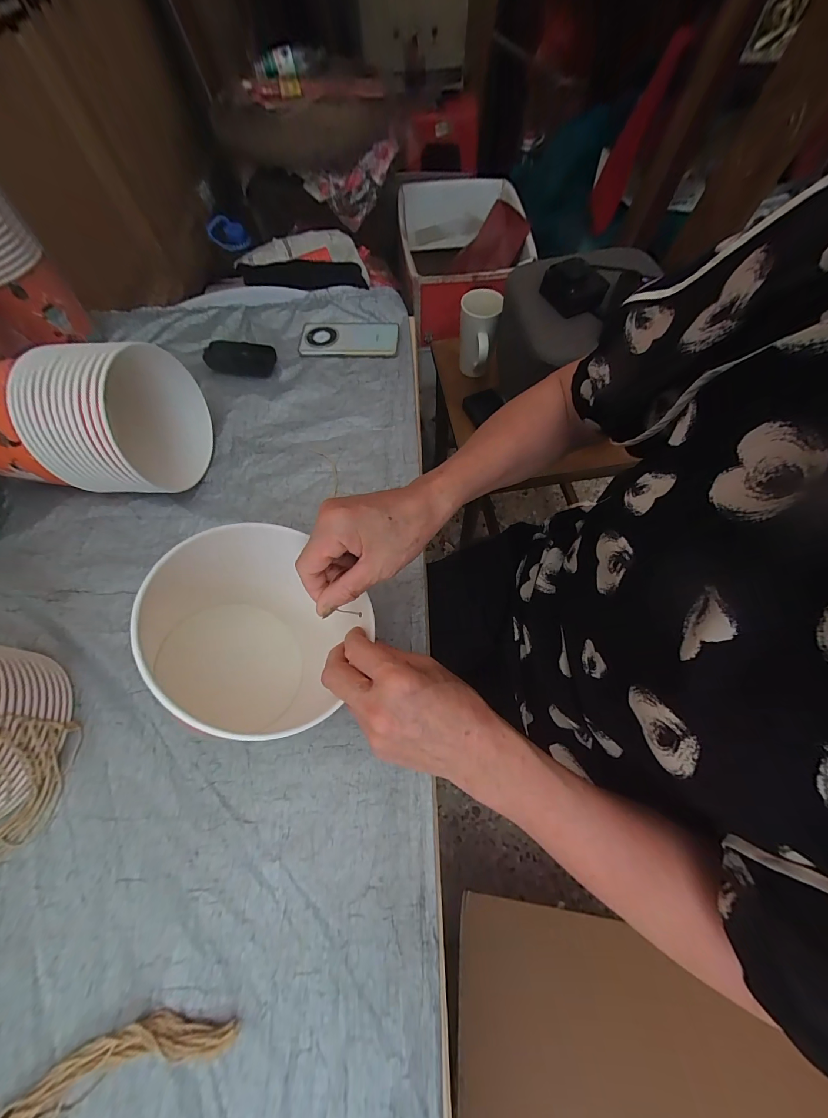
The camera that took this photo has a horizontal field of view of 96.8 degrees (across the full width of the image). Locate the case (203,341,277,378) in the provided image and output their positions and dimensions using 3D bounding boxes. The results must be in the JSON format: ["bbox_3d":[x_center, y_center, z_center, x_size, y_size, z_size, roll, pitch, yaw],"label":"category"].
[{"bbox_3d":[-0.274,-0.320,0.583,0.108,0.021,0.049,10,66,5],"label":"case"}]

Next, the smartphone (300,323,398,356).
[{"bbox_3d":[-0.108,-0.371,0.615,0.161,0.011,0.083,-1,66,0],"label":"smartphone"}]

